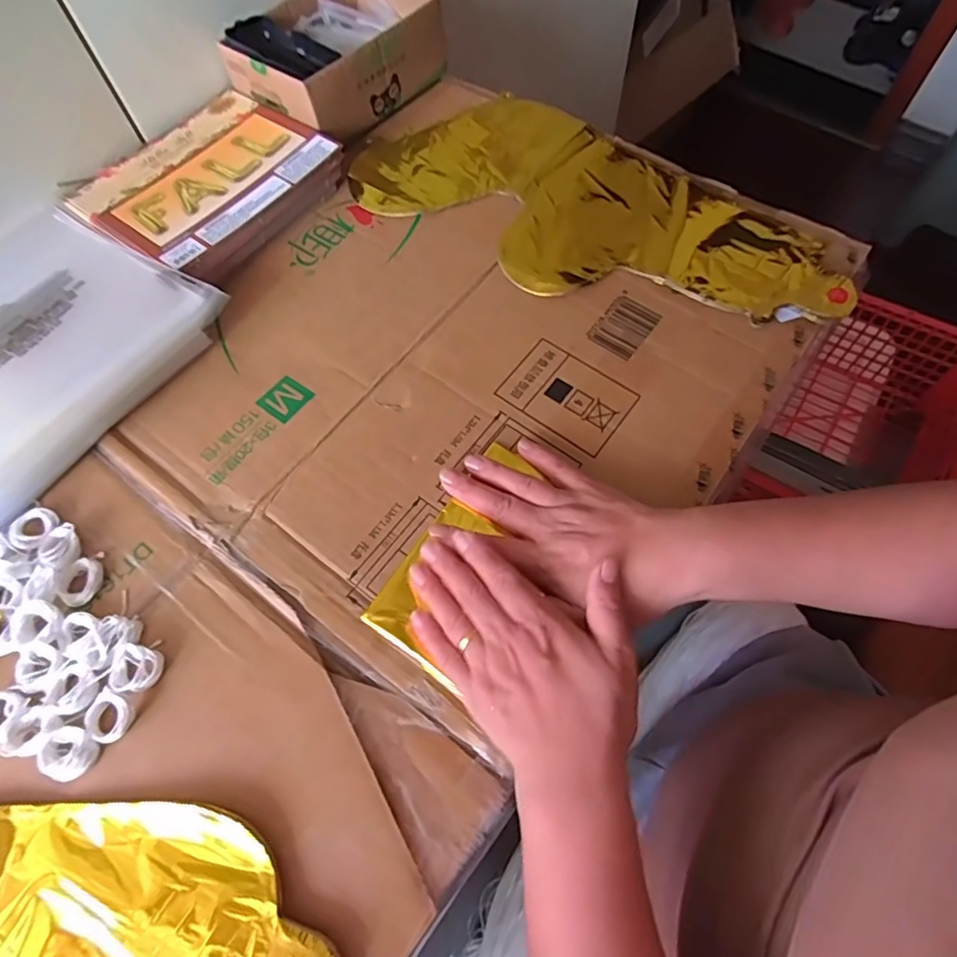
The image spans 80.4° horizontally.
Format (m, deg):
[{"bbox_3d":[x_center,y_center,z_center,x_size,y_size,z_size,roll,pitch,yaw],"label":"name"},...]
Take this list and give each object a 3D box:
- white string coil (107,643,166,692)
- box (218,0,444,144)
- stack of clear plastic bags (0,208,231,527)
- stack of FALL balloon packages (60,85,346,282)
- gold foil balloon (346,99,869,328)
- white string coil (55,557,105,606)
[{"bbox_3d":[-0.206,0.113,0.339,0.029,0.013,0.025,7,65,4],"label":"white string coil"},{"bbox_3d":[-0.141,-0.419,0.557,0.136,0.065,0.184,40,72,18],"label":"box"},{"bbox_3d":[-0.357,-0.106,0.438,0.243,0.033,0.225,30,69,14],"label":"stack of clear plastic bags"},{"bbox_3d":[-0.241,-0.266,0.510,0.168,0.028,0.190,32,69,15],"label":"stack of FALL balloon packages"},{"bbox_3d":[0.098,-0.235,0.495,0.419,0.012,0.202,34,70,16],"label":"gold foil balloon"},{"bbox_3d":[-0.256,0.066,0.364,0.024,0.008,0.028,21,67,11],"label":"white string coil"}]

